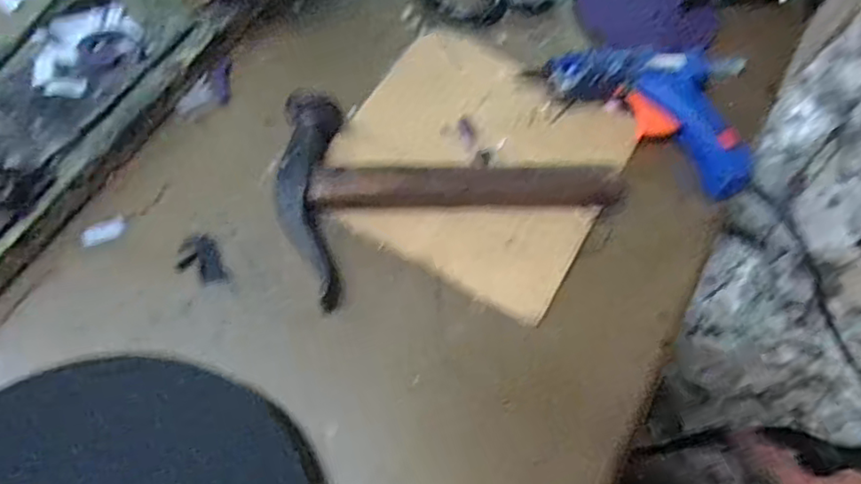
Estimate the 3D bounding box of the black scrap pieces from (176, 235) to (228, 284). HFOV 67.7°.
[{"bbox_3d":[-0.119,0.010,0.330,0.022,0.004,0.031,-22,64,-13],"label":"black scrap pieces"}]

